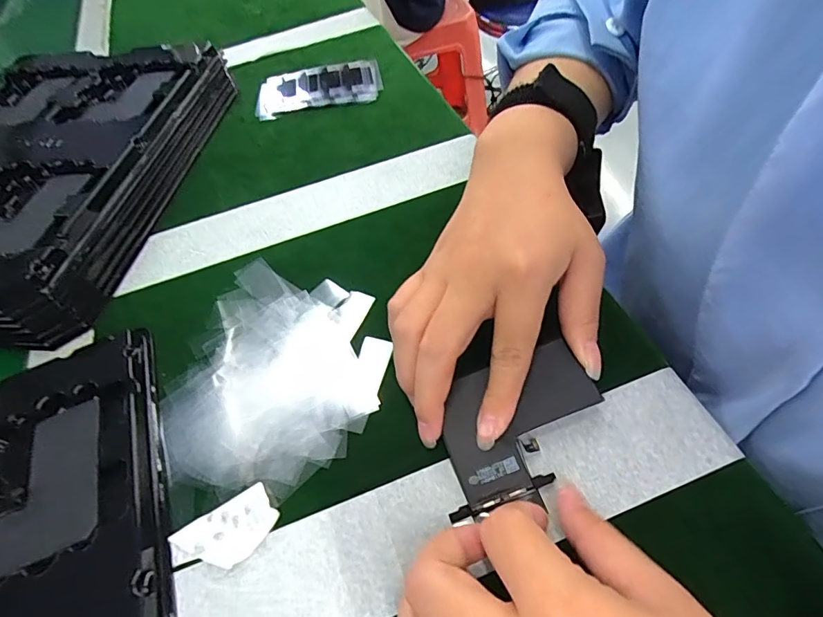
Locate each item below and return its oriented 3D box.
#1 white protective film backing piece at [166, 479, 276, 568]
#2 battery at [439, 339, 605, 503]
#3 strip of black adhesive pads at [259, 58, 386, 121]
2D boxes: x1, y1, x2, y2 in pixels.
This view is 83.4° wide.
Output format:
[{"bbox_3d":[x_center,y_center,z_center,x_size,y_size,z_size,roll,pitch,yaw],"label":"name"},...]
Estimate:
[{"bbox_3d":[-0.086,0.103,0.211,0.048,0.004,0.029,-35,54,-11],"label":"white protective film backing piece"},{"bbox_3d":[0.052,0.052,0.222,0.076,0.004,0.056,-22,62,-2],"label":"battery"},{"bbox_3d":[-0.088,-0.211,0.440,0.116,0.014,0.069,-9,53,-1],"label":"strip of black adhesive pads"}]

